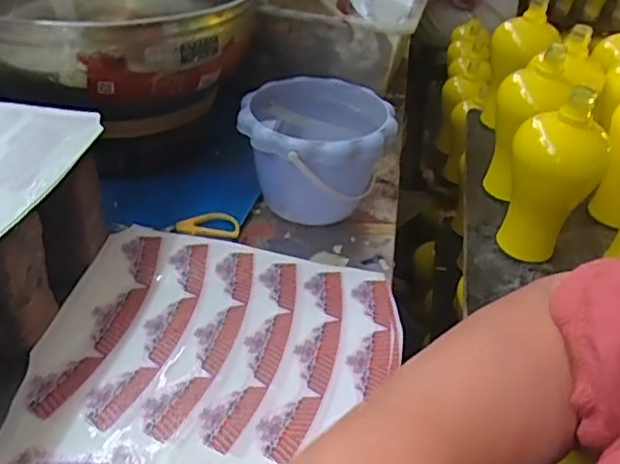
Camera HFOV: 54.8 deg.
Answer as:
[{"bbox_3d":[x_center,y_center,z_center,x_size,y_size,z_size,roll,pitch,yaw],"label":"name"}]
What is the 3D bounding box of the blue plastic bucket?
[{"bbox_3d":[0.005,-0.078,0.629,0.144,0.119,0.157,3,38,-3],"label":"blue plastic bucket"}]

